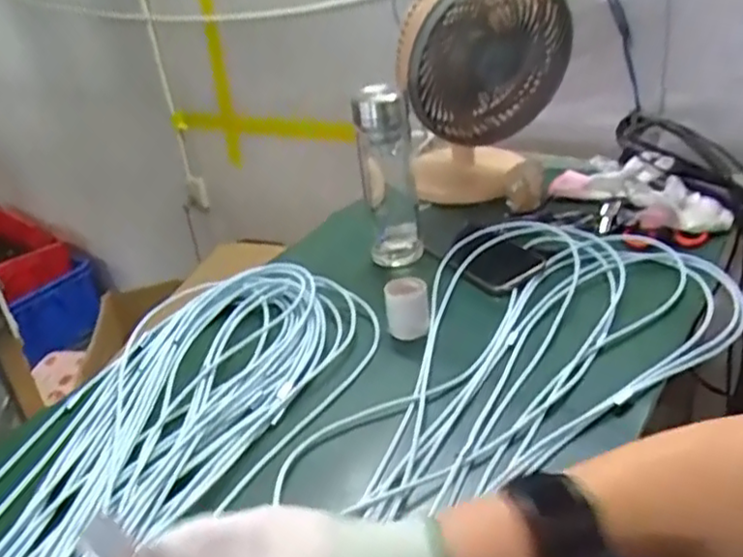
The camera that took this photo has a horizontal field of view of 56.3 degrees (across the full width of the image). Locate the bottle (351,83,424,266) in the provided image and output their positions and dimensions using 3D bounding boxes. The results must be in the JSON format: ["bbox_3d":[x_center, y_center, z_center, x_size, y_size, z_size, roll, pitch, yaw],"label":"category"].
[{"bbox_3d":[0.020,-0.115,0.830,0.064,0.229,0.058,-6,28,3],"label":"bottle"}]

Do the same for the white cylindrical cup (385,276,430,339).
[{"bbox_3d":[0.036,0.031,0.713,0.043,0.052,0.042,-6,28,3],"label":"white cylindrical cup"}]

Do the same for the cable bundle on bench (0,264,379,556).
[{"bbox_3d":[-0.232,0.185,0.533,0.243,0.042,0.700,8,31,25],"label":"cable bundle on bench"}]

